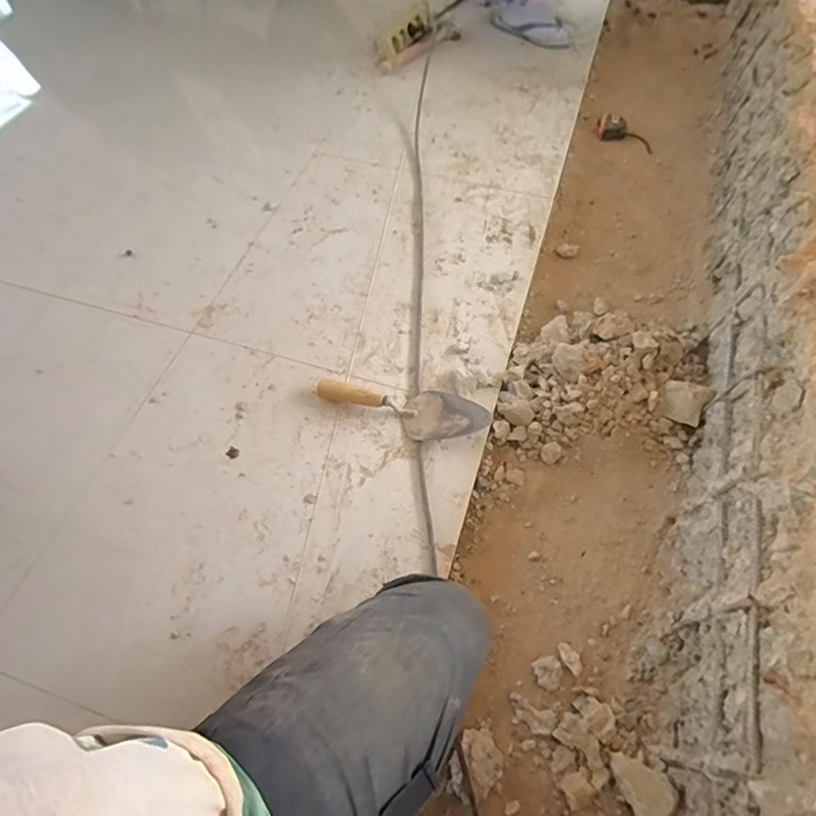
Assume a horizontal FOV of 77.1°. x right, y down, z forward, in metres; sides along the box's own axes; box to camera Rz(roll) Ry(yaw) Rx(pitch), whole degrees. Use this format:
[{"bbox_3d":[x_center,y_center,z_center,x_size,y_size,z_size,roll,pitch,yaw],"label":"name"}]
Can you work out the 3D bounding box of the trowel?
[{"bbox_3d":[-0.011,0.003,0.872,0.295,0.052,0.092,5,60,3],"label":"trowel"}]

